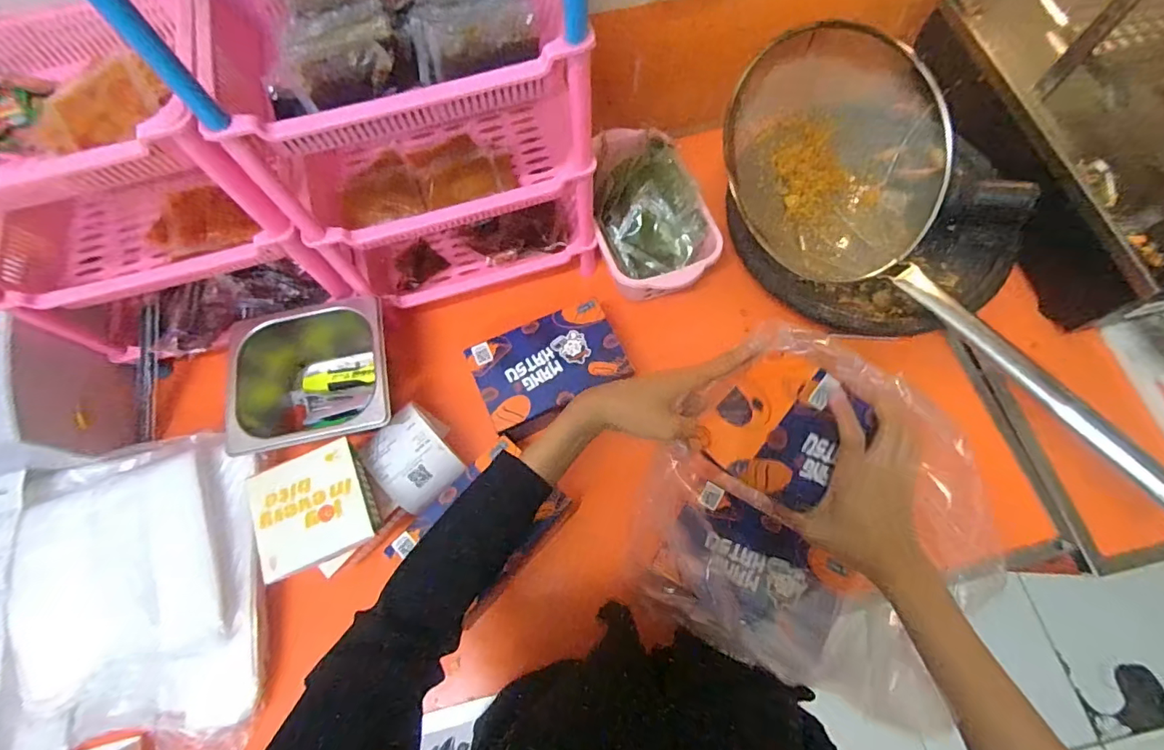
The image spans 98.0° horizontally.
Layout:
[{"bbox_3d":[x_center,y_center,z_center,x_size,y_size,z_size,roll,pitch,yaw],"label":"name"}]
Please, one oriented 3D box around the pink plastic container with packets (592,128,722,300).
[{"bbox_3d":[0.087,-0.212,0.664,0.146,0.084,0.233,-9,69,-1],"label":"pink plastic container with packets"}]

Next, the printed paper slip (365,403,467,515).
[{"bbox_3d":[-0.191,0.097,0.577,0.077,0.041,0.097,-41,73,-12],"label":"printed paper slip"}]

